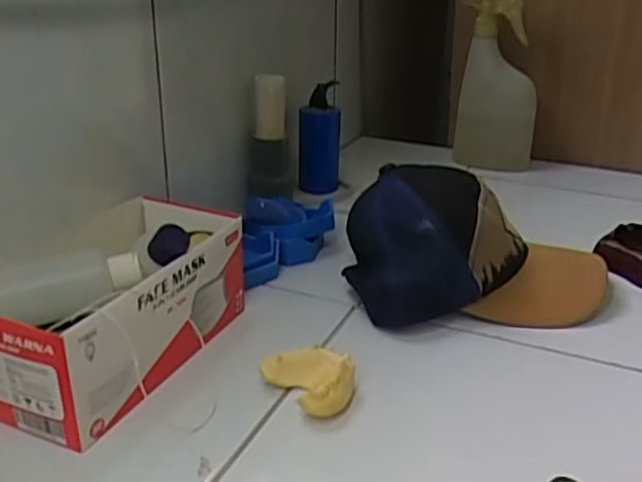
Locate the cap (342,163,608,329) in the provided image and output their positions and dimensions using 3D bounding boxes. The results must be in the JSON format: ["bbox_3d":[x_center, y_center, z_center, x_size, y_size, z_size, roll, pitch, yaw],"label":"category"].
[{"bbox_3d":[0.143,0.004,0.600,0.237,0.106,0.141,-2,27,-6],"label":"cap"}]

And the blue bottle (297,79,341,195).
[{"bbox_3d":[-0.001,-0.124,0.813,0.047,0.121,0.051,2,25,2],"label":"blue bottle"}]

